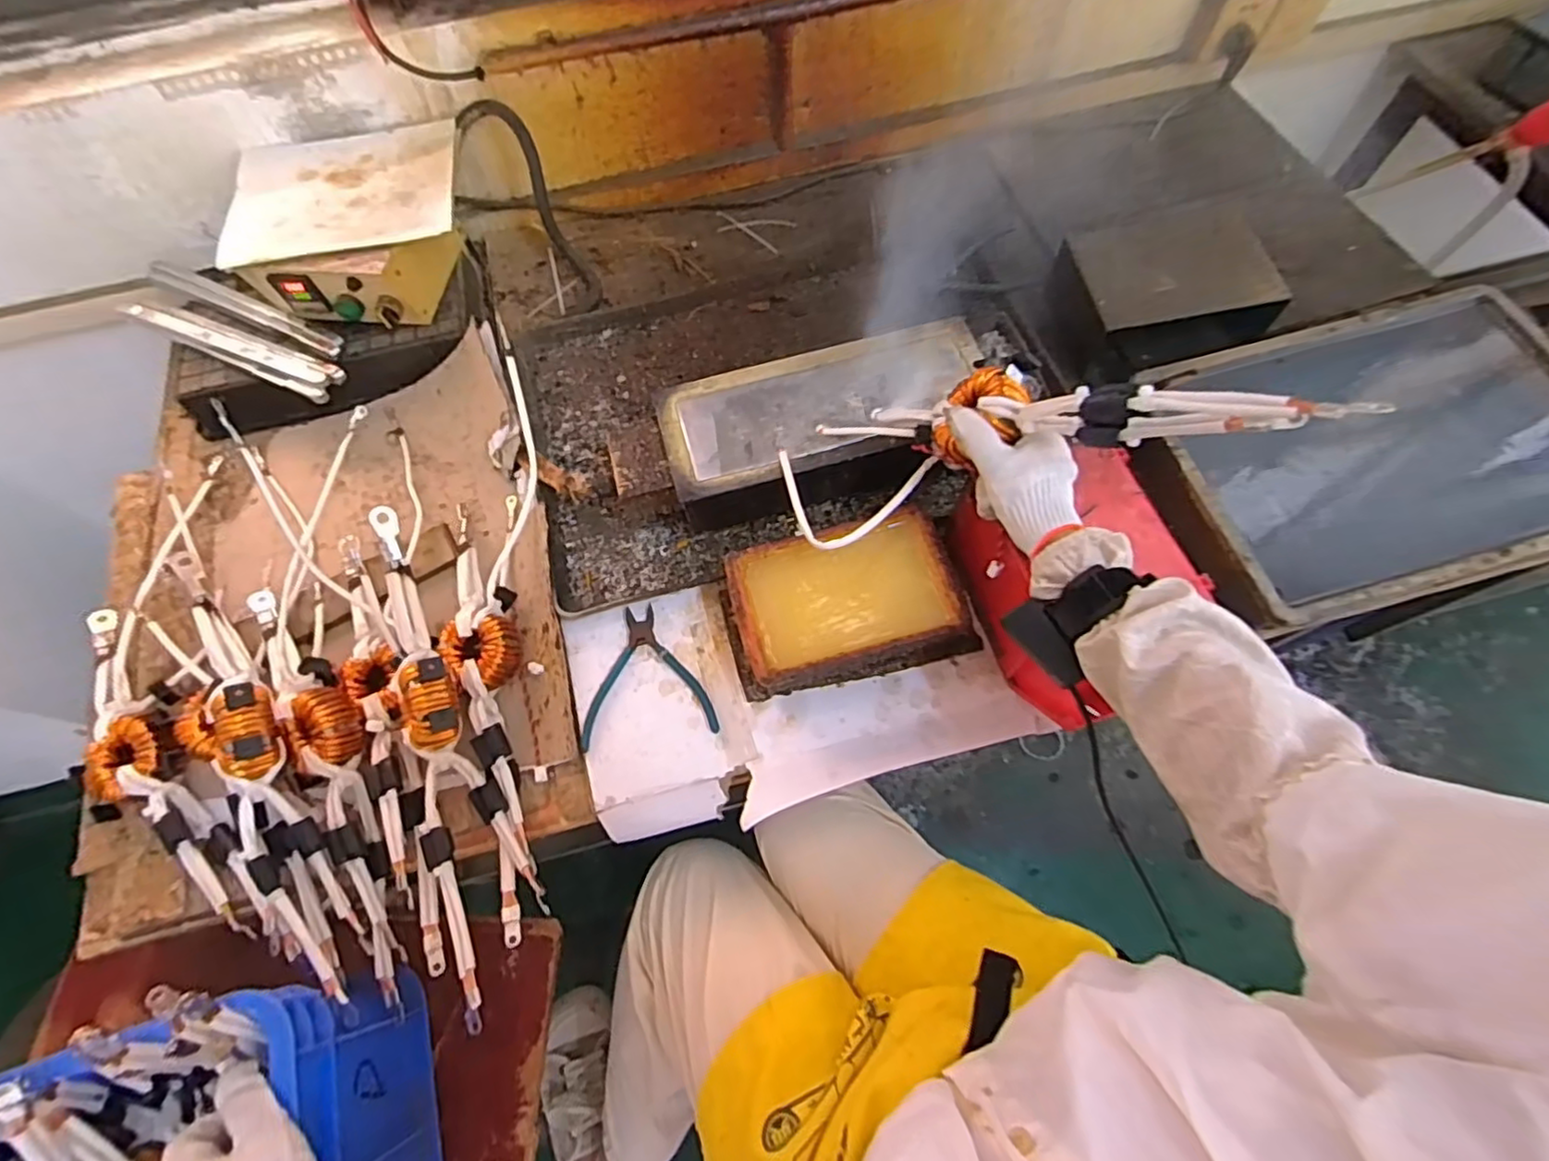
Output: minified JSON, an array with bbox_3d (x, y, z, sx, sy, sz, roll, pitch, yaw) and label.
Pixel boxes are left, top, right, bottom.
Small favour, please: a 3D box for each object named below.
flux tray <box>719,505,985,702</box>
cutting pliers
[{"bbox_3d":[0.069,0.021,0.628,0.232,0.066,0.138,-14,66,-4],"label":"flux tray"},{"bbox_3d":[-0.123,0.090,0.642,0.128,0.006,0.133,-6,66,0],"label":"cutting pliers"}]

